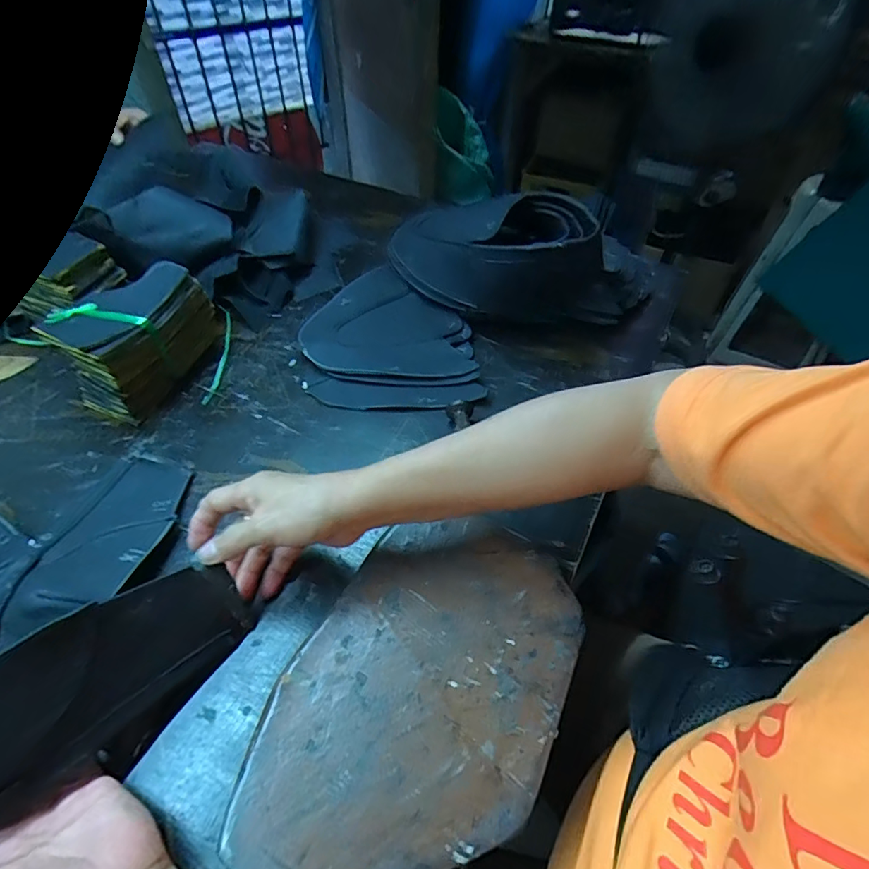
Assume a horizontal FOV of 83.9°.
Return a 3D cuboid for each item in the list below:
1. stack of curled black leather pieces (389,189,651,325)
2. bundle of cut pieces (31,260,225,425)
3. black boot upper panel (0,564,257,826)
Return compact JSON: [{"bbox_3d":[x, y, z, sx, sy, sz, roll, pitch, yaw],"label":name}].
[{"bbox_3d":[0.092,-0.236,0.620,0.327,0.138,0.175,27,54,21],"label":"stack of curled black leather pieces"},{"bbox_3d":[-0.311,-0.106,0.521,0.088,0.108,0.165,17,50,13],"label":"bundle of cut pieces"},{"bbox_3d":[-0.253,0.163,0.263,0.301,0.090,0.078,-14,47,-33],"label":"black boot upper panel"}]

